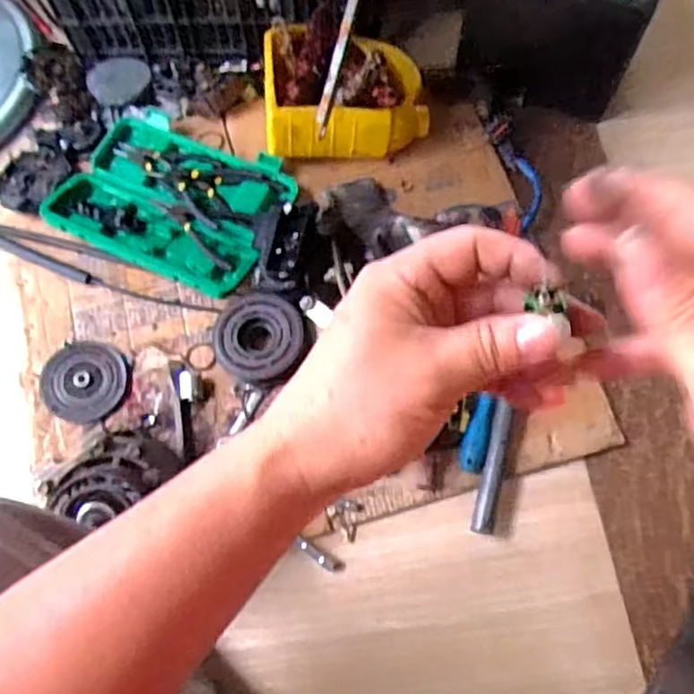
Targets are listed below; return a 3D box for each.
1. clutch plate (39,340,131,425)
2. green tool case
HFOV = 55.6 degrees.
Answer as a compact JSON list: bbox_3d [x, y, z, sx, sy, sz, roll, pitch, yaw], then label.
[{"bbox_3d":[-0.330,0.041,0.819,0.109,0.019,0.100,0,69,1],"label":"clutch plate"},{"bbox_3d":[-0.235,-0.203,0.901,0.303,0.035,0.221,25,71,10],"label":"green tool case"}]

